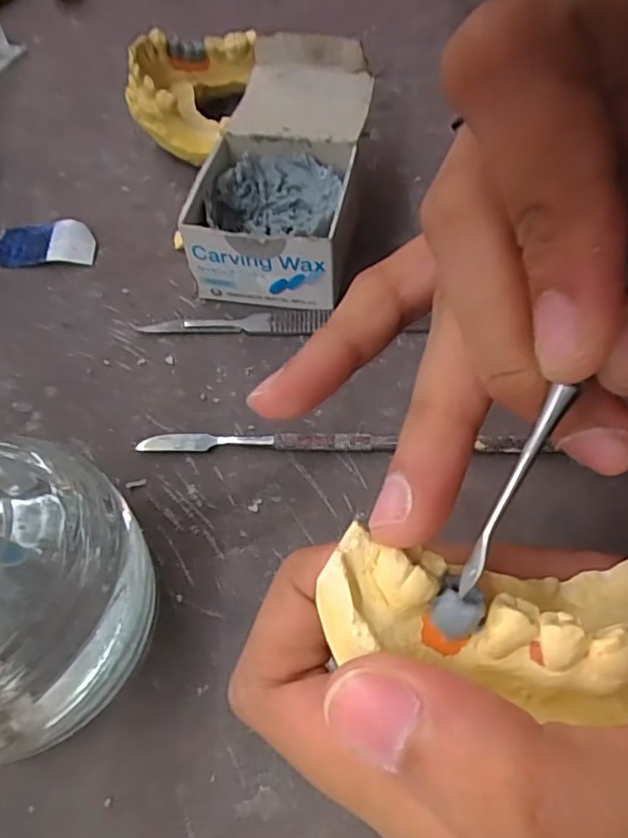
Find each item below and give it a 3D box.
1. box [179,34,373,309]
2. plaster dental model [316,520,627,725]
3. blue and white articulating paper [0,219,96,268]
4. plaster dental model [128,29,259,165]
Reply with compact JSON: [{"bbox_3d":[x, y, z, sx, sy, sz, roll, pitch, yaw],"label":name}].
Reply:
[{"bbox_3d":[-0.009,-0.099,0.246,0.059,0.042,0.111,8,58,9],"label":"box"},{"bbox_3d":[0.033,0.033,0.099,0.063,0.020,0.027,4,57,-5],"label":"plaster dental model"},{"bbox_3d":[-0.112,-0.073,0.255,0.041,0.007,0.021,3,58,6],"label":"blue and white articulating paper"},{"bbox_3d":[-0.053,-0.154,0.286,0.048,0.039,0.072,11,59,11],"label":"plaster dental model"}]

